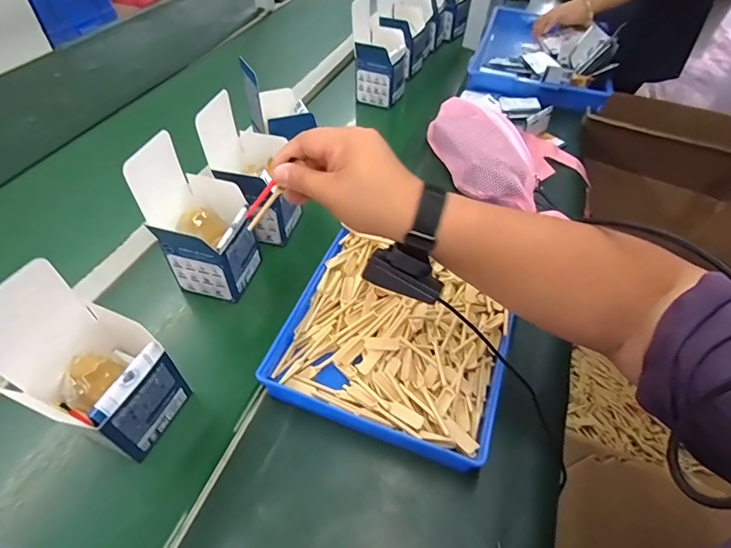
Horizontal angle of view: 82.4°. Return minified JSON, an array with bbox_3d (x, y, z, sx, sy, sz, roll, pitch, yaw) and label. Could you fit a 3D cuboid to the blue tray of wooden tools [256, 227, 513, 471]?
[{"bbox_3d":[0.030,0.069,0.463,0.231,0.038,0.214,19,51,13],"label":"blue tray of wooden tools"}]

